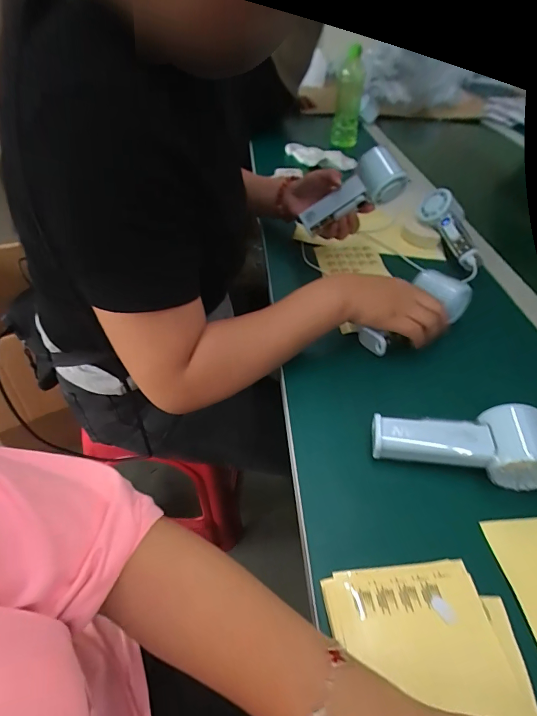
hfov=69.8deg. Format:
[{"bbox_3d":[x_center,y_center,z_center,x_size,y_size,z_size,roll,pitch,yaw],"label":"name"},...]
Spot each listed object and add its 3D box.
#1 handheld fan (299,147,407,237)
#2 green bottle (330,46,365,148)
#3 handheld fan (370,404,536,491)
[{"bbox_3d":[0.117,-0.227,0.544,0.142,0.063,0.045,-26,41,19],"label":"handheld fan"},{"bbox_3d":[0.196,-0.624,0.939,0.061,0.204,0.074,11,45,8],"label":"green bottle"},{"bbox_3d":[0.176,0.074,0.353,0.155,0.057,0.057,12,45,8],"label":"handheld fan"}]

